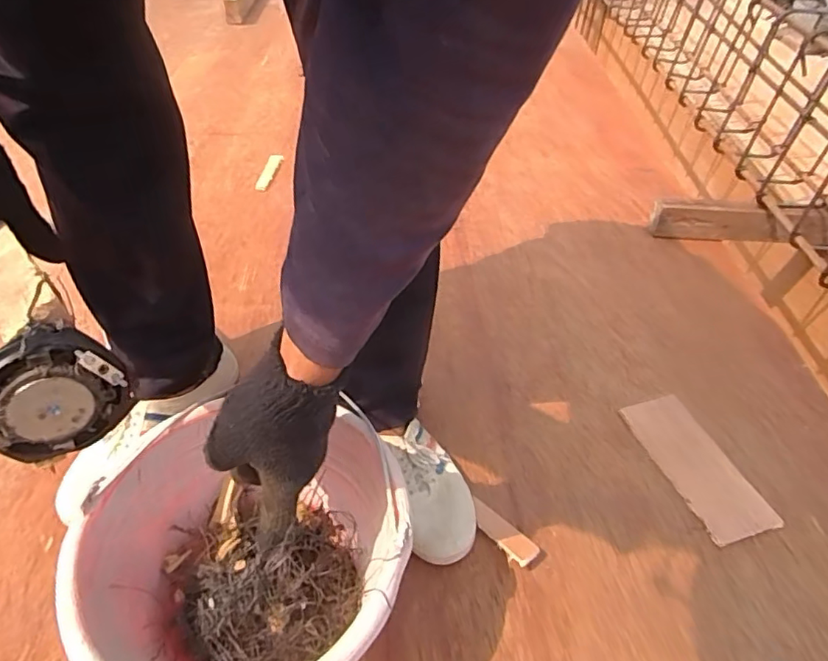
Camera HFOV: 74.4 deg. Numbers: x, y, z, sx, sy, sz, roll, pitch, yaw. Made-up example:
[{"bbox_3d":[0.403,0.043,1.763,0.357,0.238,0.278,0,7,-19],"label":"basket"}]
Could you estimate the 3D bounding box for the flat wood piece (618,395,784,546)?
[{"bbox_3d":[0.326,0.155,0.637,0.077,0.014,0.180,-13,46,-17],"label":"flat wood piece"}]

